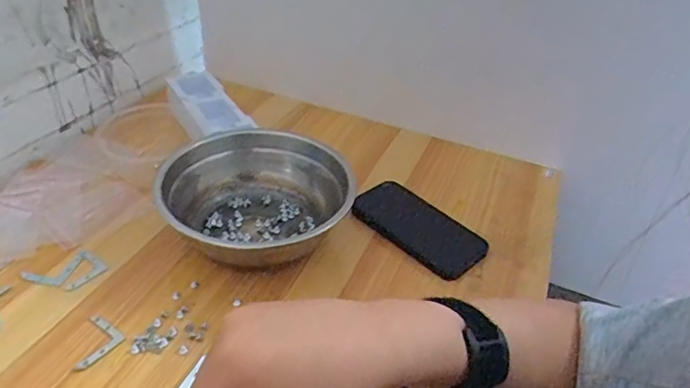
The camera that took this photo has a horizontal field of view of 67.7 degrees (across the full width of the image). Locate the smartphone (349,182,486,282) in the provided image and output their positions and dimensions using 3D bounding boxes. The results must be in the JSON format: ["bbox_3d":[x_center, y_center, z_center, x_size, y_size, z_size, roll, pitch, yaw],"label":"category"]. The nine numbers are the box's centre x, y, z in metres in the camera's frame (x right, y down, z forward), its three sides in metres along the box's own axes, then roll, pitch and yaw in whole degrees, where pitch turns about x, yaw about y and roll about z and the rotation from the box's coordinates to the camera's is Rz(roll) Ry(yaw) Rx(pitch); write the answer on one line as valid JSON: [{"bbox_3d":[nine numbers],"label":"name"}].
[{"bbox_3d":[0.080,0.032,0.555,0.076,0.012,0.140,-29,50,-36],"label":"smartphone"}]

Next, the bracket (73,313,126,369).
[{"bbox_3d":[-0.201,0.120,0.428,0.031,0.004,0.054,-2,39,-10],"label":"bracket"}]

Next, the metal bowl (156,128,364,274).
[{"bbox_3d":[-0.088,0.006,0.514,0.165,0.068,0.181,3,38,-3],"label":"metal bowl"}]

